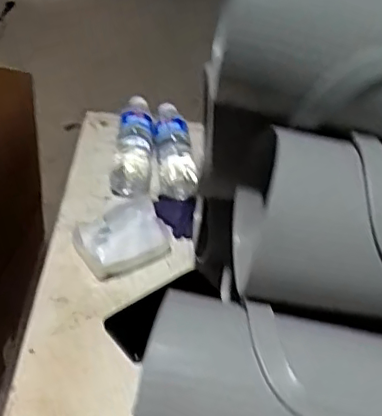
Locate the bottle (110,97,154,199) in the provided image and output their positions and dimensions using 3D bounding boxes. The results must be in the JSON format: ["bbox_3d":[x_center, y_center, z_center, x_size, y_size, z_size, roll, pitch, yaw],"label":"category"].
[{"bbox_3d":[-0.098,-0.122,1.024,0.063,0.063,0.255,5,43,-3],"label":"bottle"}]

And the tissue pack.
[{"bbox_3d":[-0.101,0.040,0.858,0.131,0.064,0.095,-19,49,-25],"label":"tissue pack"}]

